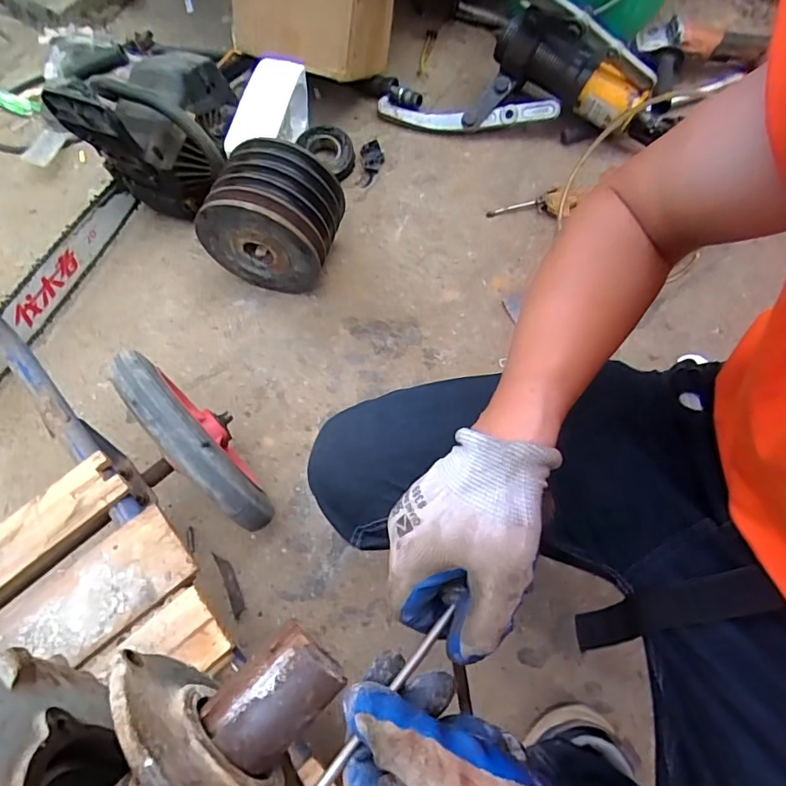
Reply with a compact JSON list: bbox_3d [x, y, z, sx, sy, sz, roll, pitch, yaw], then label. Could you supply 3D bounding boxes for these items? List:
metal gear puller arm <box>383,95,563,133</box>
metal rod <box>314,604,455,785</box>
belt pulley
[{"bbox_3d":[0.117,-0.456,0.840,0.290,0.070,0.024,11,65,3],"label":"metal gear puller arm"},{"bbox_3d":[-0.012,0.162,0.254,0.006,0.006,0.136,40,53,15],"label":"metal rod"},{"bbox_3d":[-0.195,-0.265,0.843,0.210,0.241,0.115,9,64,2],"label":"belt pulley"}]

